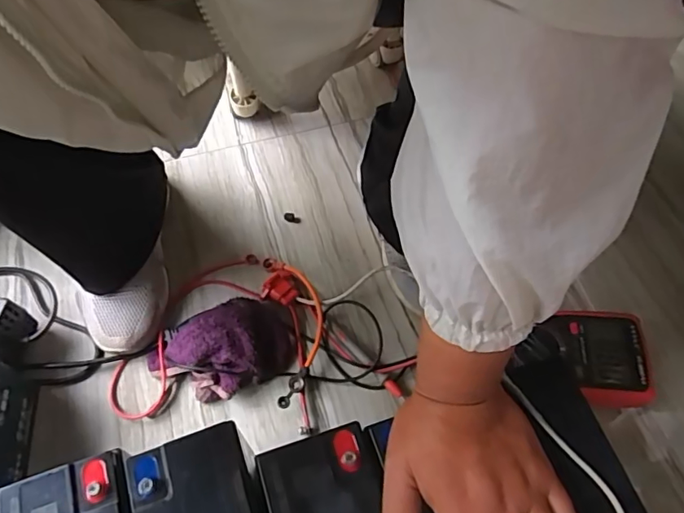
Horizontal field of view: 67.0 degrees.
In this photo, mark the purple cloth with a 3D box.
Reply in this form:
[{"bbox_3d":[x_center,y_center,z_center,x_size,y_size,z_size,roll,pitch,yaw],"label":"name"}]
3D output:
[{"bbox_3d":[-0.124,0.096,0.529,0.148,0.049,0.093,-17,62,-12],"label":"purple cloth"}]

